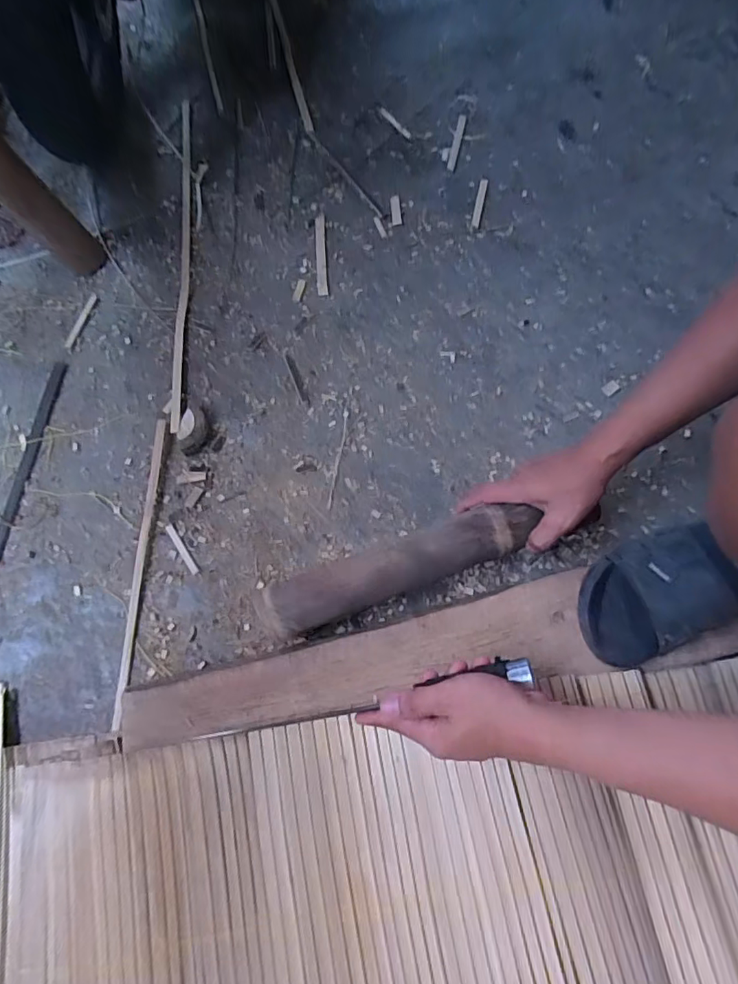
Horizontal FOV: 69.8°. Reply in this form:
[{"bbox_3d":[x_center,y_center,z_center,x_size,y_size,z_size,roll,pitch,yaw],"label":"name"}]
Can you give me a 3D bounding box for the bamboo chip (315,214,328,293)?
[{"bbox_3d":[-0.070,-0.350,0.778,0.015,0.006,0.145,-4,70,1],"label":"bamboo chip"}]

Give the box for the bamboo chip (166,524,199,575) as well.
[{"bbox_3d":[-0.232,0.070,0.656,0.010,0.004,0.074,-34,72,-9],"label":"bamboo chip"}]

